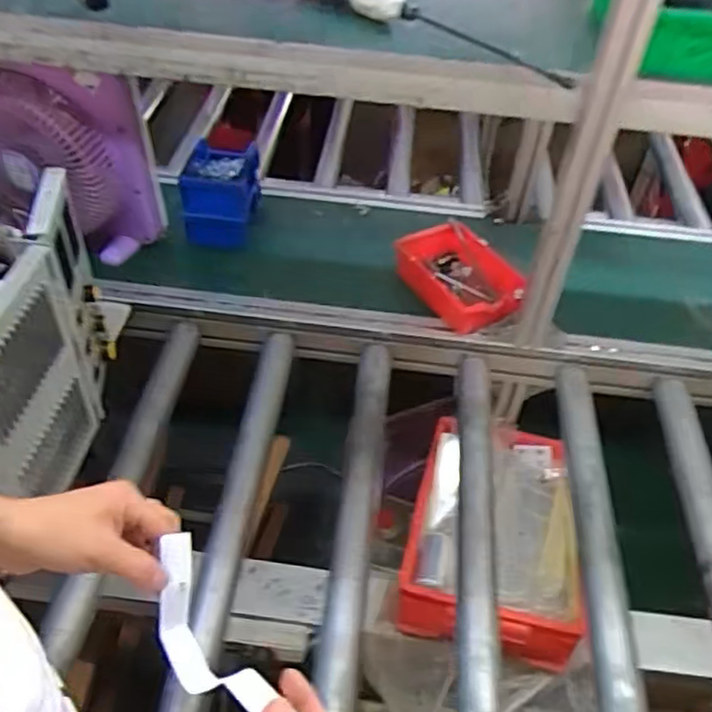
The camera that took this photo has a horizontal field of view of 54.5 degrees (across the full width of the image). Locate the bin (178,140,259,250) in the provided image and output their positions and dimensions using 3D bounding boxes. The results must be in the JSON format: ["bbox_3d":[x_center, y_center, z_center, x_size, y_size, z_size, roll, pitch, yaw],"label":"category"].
[{"bbox_3d":[-0.237,-0.280,1.227,0.126,0.132,0.172,0,45,-5],"label":"bin"}]

